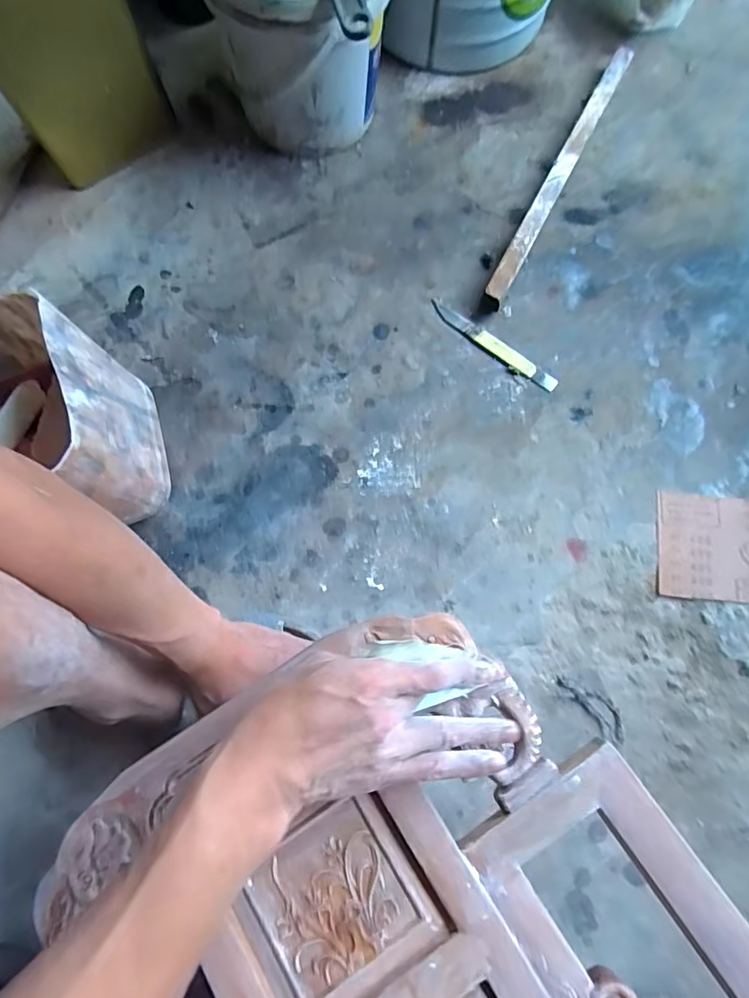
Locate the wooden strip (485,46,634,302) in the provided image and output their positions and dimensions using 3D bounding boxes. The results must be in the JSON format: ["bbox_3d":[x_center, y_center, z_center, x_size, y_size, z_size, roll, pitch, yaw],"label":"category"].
[{"bbox_3d":[0.239,-0.420,0.654,0.024,0.028,0.422,28,79,5],"label":"wooden strip"}]

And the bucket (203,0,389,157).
[{"bbox_3d":[-0.086,-0.540,0.608,0.203,0.199,0.169,13,78,2],"label":"bucket"}]

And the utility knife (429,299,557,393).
[{"bbox_3d":[0.144,-0.186,0.616,0.175,0.008,0.025,37,80,7],"label":"utility knife"}]

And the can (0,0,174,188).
[{"bbox_3d":[-0.355,-0.514,0.564,0.166,0.287,0.116,-33,79,-4],"label":"can"}]

